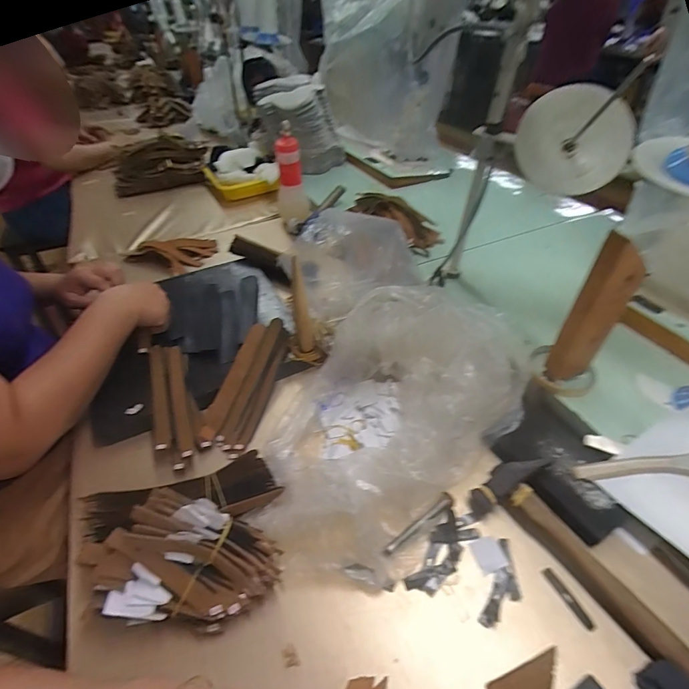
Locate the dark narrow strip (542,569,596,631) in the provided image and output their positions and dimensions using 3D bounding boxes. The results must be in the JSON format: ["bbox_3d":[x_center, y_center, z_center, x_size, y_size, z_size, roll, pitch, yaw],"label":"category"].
[{"bbox_3d":[0.206,0.233,0.356,0.009,0.004,0.052,-21,46,-17],"label":"dark narrow strip"}]

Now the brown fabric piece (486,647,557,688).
[{"bbox_3d":[0.149,0.273,0.313,0.064,0.004,0.022,-16,45,-13],"label":"brown fabric piece"}]

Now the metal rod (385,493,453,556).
[{"bbox_3d":[0.078,0.185,0.400,0.091,0.006,0.011,-27,48,-23],"label":"metal rod"}]

